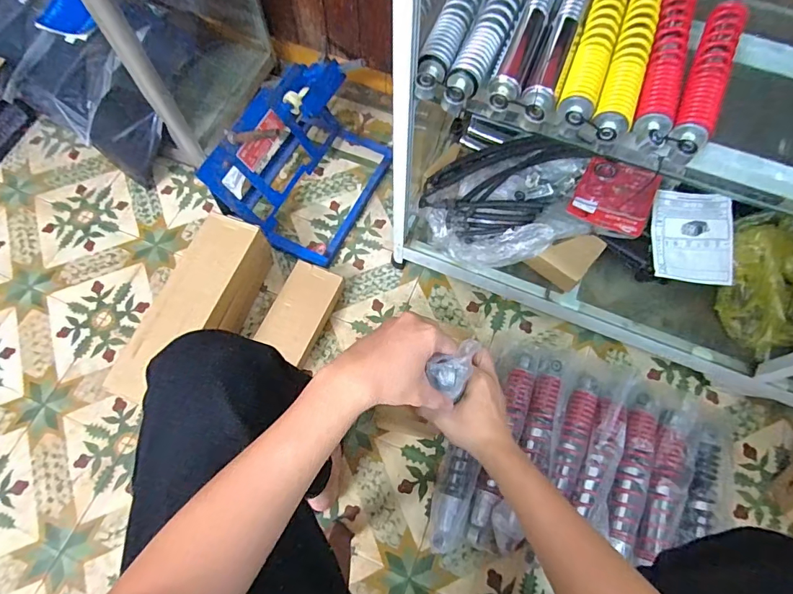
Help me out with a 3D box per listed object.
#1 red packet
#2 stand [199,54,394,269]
[{"bbox_3d":[0.426,-0.202,0.876,0.137,0.013,0.172,23,65,19],"label":"red packet"},{"bbox_3d":[-0.226,-0.315,1.013,0.327,0.210,0.364,24,70,8],"label":"stand"}]

